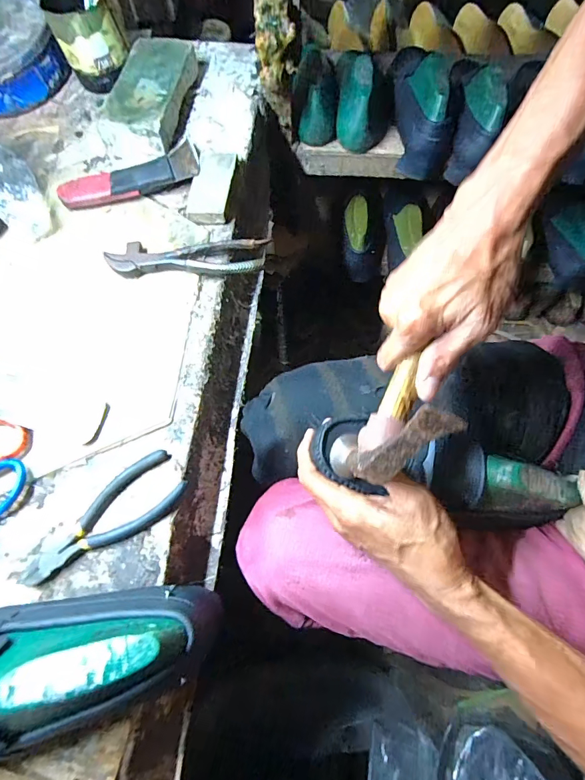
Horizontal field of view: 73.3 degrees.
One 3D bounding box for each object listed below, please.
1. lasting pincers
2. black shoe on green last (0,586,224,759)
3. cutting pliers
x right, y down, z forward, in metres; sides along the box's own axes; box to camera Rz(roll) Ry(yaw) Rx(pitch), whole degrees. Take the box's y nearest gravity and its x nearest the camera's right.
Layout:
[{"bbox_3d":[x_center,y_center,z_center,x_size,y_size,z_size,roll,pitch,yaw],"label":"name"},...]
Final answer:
[{"bbox_3d":[-0.122,-0.153,0.455,0.181,0.025,0.045,2,68,0],"label":"lasting pincers"},{"bbox_3d":[-0.189,0.201,0.275,0.279,0.097,0.090,-11,67,-3],"label":"black shoe on green last"},{"bbox_3d":[-0.168,0.119,0.355,0.151,0.016,0.055,-37,73,-14],"label":"cutting pliers"}]

